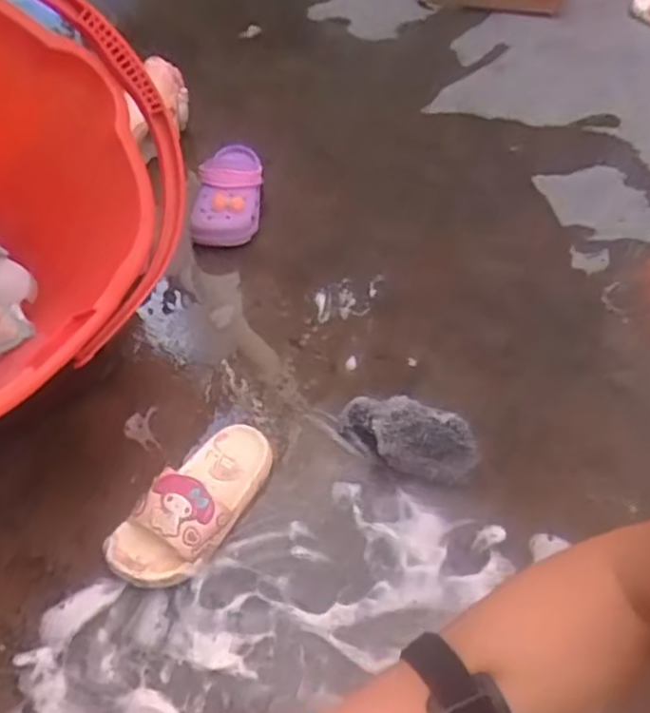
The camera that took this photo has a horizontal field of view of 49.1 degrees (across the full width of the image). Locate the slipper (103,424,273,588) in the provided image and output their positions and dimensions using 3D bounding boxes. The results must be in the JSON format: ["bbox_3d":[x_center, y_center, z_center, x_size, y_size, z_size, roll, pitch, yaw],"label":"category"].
[{"bbox_3d":[-0.117,0.131,0.656,0.076,0.051,0.179,30,57,19],"label":"slipper"}]

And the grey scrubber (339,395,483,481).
[{"bbox_3d":[0.081,0.080,0.696,0.134,0.060,0.059,15,53,8],"label":"grey scrubber"}]

